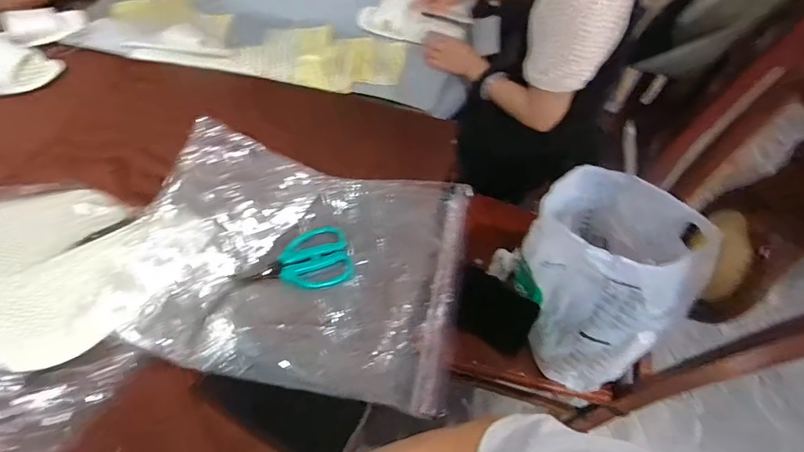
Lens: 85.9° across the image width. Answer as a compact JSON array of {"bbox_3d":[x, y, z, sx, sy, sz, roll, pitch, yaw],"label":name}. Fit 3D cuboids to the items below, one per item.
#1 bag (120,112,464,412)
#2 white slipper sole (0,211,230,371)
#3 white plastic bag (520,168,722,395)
[{"bbox_3d":[-0.110,0.036,0.502,0.352,0.076,0.280,9,53,6],"label":"bag"},{"bbox_3d":[-0.305,0.055,0.455,0.100,0.018,0.226,48,52,6],"label":"white slipper sole"},{"bbox_3d":[0.359,0.069,0.780,0.256,0.265,0.346,-5,53,-5],"label":"white plastic bag"}]

